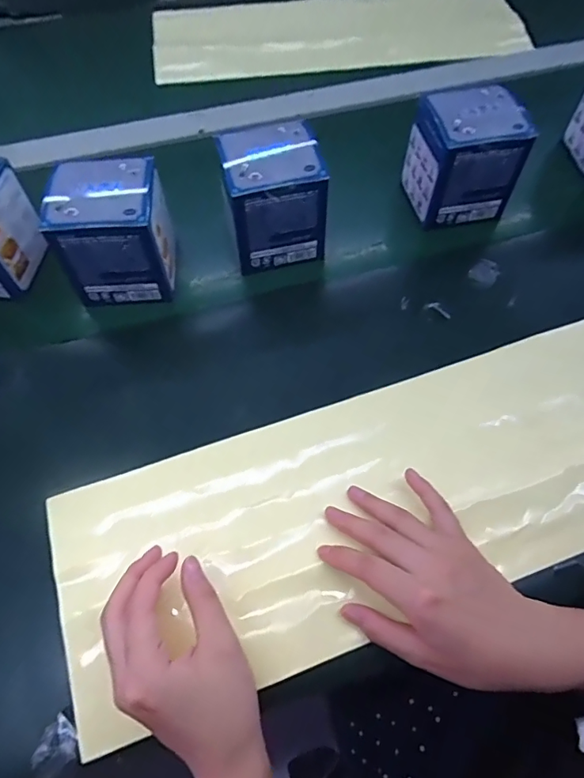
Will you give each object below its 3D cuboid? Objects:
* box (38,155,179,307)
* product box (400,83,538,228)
[{"bbox_3d":[-0.150,-0.137,0.426,0.090,0.092,0.091,-4,61,-1],"label":"box"},{"bbox_3d":[0.163,-0.221,0.470,0.091,0.091,0.082,-8,62,-3],"label":"product box"}]

